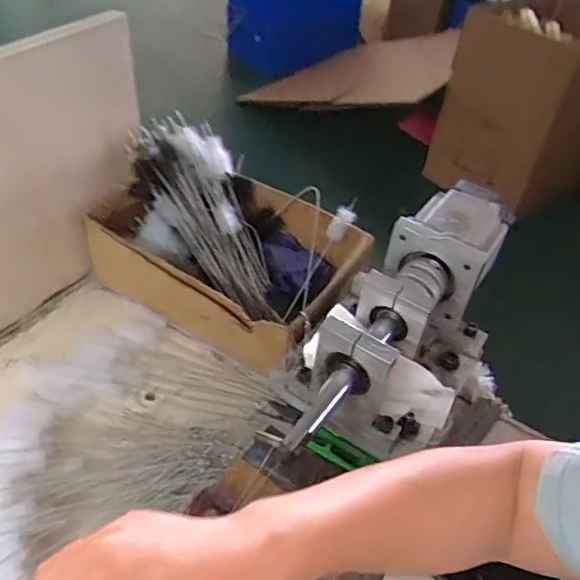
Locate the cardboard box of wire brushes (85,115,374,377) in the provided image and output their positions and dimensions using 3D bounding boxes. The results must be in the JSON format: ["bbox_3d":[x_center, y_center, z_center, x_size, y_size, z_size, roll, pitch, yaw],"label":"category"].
[{"bbox_3d":[-0.066,-0.054,0.652,0.288,0.137,0.196,28,49,23],"label":"cardboard box of wire brushes"}]

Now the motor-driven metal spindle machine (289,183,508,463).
[{"bbox_3d":[0.101,0.038,0.503,0.118,0.110,0.326,31,48,23],"label":"motor-driven metal spindle machine"}]

